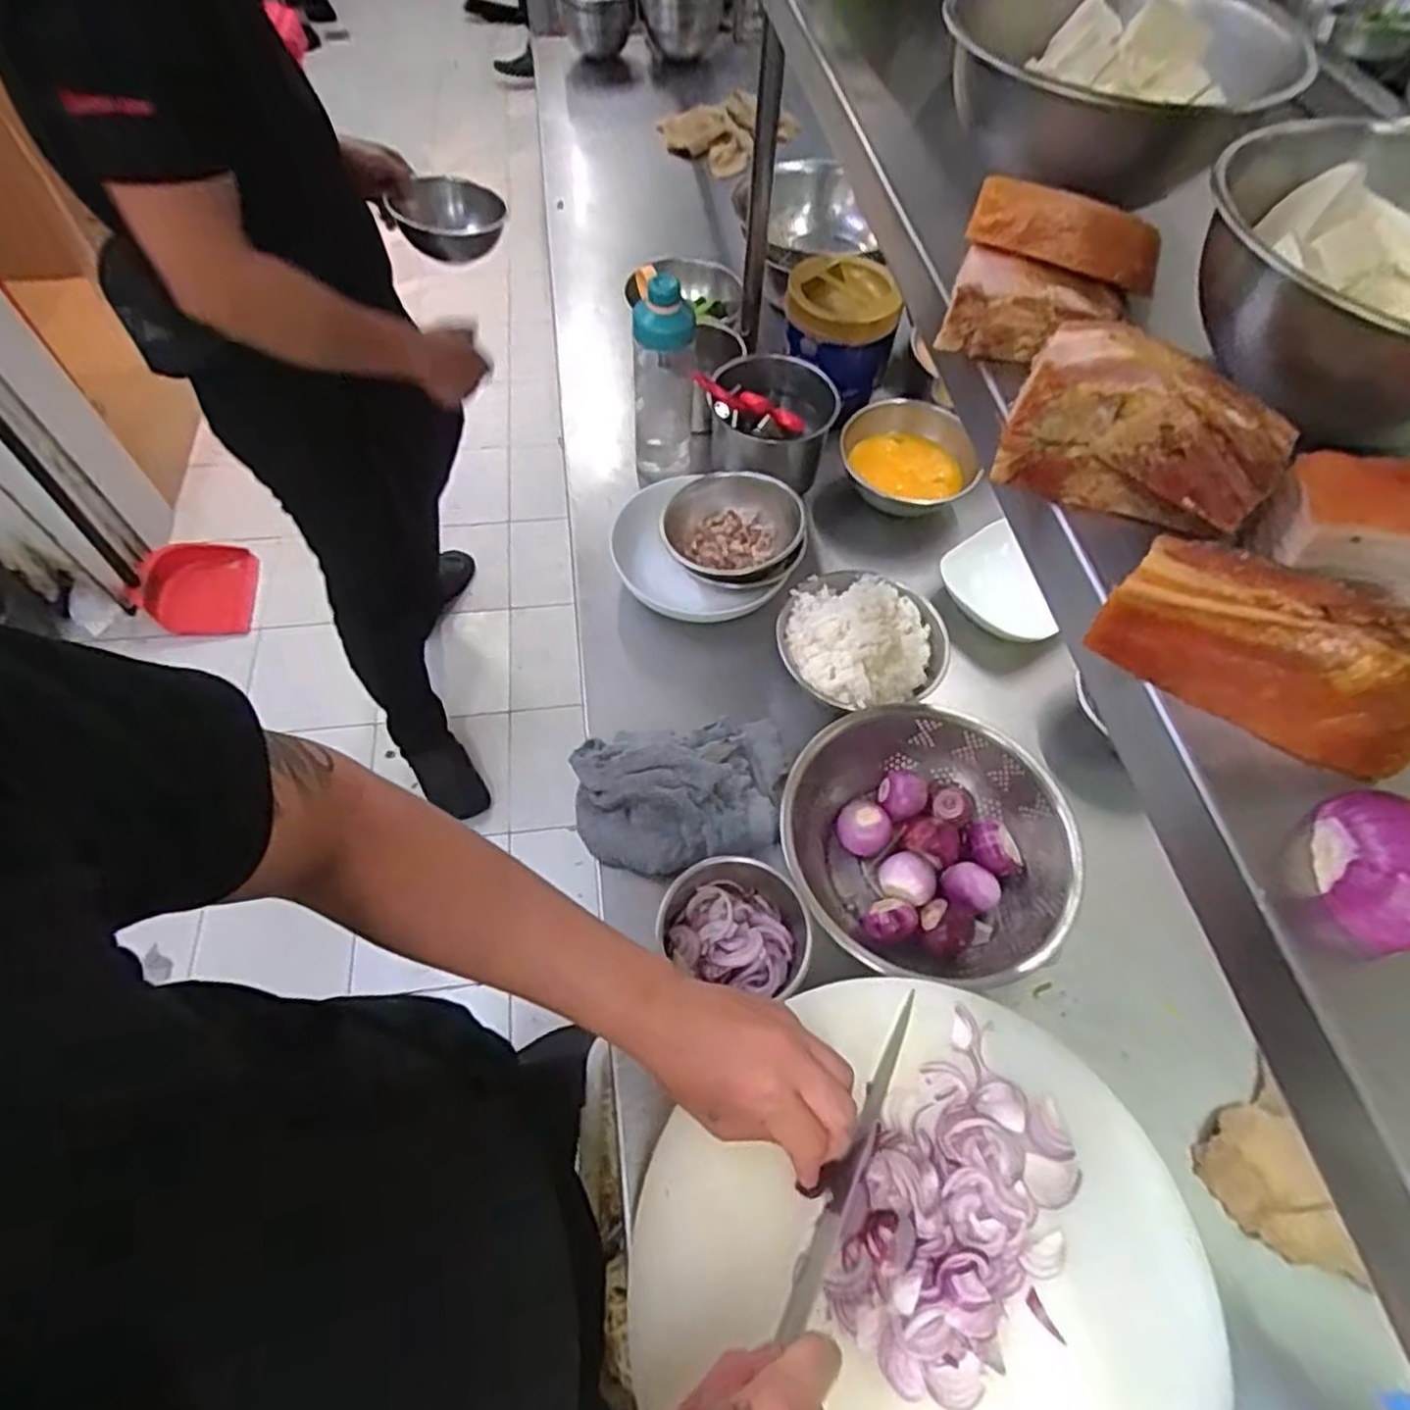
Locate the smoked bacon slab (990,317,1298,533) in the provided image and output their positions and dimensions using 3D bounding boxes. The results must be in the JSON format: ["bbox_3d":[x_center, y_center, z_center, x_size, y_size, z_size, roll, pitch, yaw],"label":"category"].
[{"bbox_3d":[0.164,-0.102,0.284,0.088,0.049,0.043,31,63,15],"label":"smoked bacon slab"}]

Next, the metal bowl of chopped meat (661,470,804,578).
[{"bbox_3d":[0.028,-0.193,0.837,0.148,0.066,0.140,1,59,-2],"label":"metal bowl of chopped meat"}]

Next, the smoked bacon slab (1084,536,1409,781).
[{"bbox_3d":[0.182,-0.018,0.242,0.096,0.041,0.030,31,63,15],"label":"smoked bacon slab"}]

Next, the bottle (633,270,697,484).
[{"bbox_3d":[-0.050,-0.376,0.908,0.071,0.256,0.068,0,59,-3],"label":"bottle"}]

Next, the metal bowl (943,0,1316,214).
[{"bbox_3d":[0.210,-0.322,0.391,0.153,0.058,0.153,-33,66,-20],"label":"metal bowl"}]

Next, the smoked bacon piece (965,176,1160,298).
[{"bbox_3d":[0.162,-0.210,0.338,0.085,0.026,0.018,18,26,-1],"label":"smoked bacon piece"}]

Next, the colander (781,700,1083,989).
[{"bbox_3d":[0.196,0.120,0.671,0.226,0.114,0.246,1,59,-2],"label":"colander"}]

